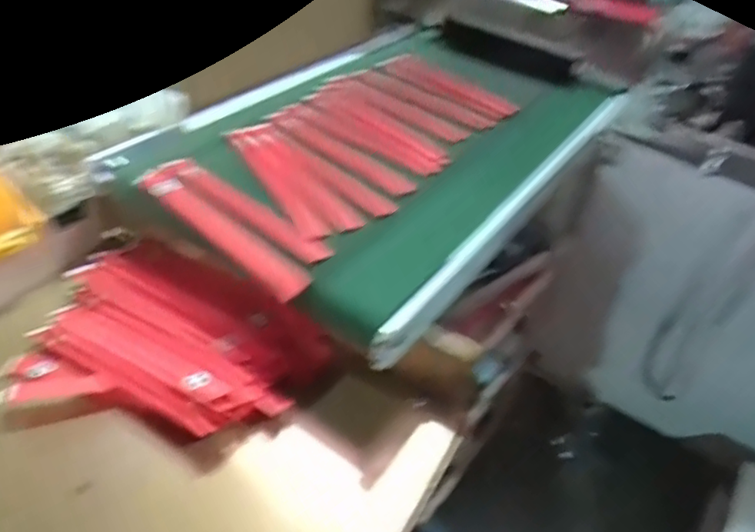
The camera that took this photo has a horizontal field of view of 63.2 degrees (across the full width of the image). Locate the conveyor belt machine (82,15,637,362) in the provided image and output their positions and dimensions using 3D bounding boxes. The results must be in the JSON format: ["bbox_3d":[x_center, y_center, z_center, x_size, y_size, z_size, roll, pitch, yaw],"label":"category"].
[{"bbox_3d":[0.043,-0.177,0.875,0.401,0.113,0.717,29,45,24],"label":"conveyor belt machine"}]

